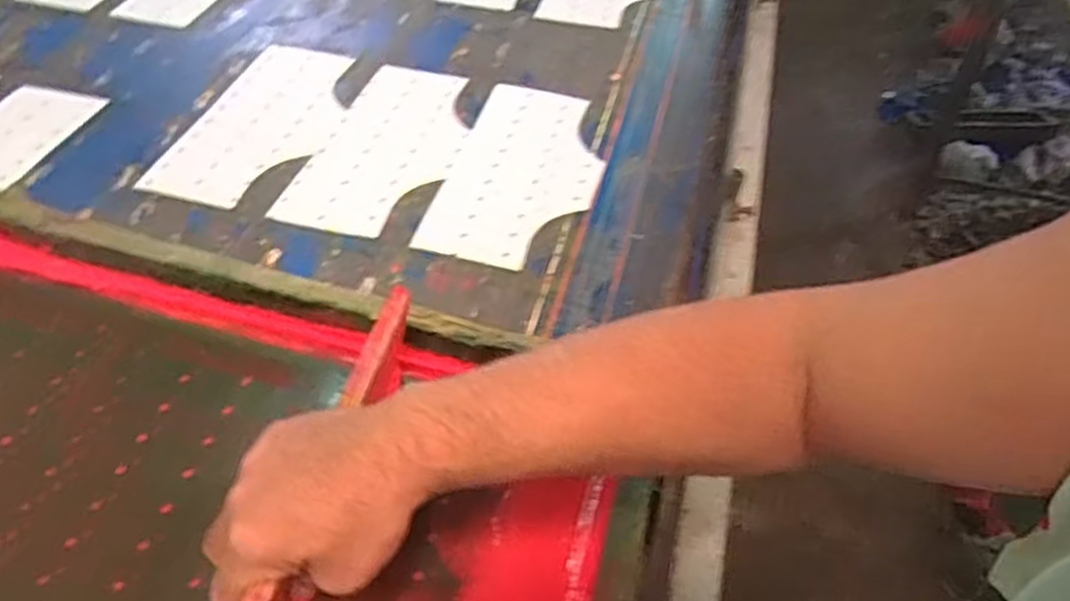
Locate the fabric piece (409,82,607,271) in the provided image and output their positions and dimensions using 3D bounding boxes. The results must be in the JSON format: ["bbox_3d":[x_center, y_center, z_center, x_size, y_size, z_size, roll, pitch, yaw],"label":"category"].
[{"bbox_3d":[-0.009,-0.144,0.844,0.155,0.009,0.298,12,47,9],"label":"fabric piece"}]

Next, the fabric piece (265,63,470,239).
[{"bbox_3d":[-0.162,-0.177,0.864,0.149,0.007,0.300,10,48,7],"label":"fabric piece"}]

